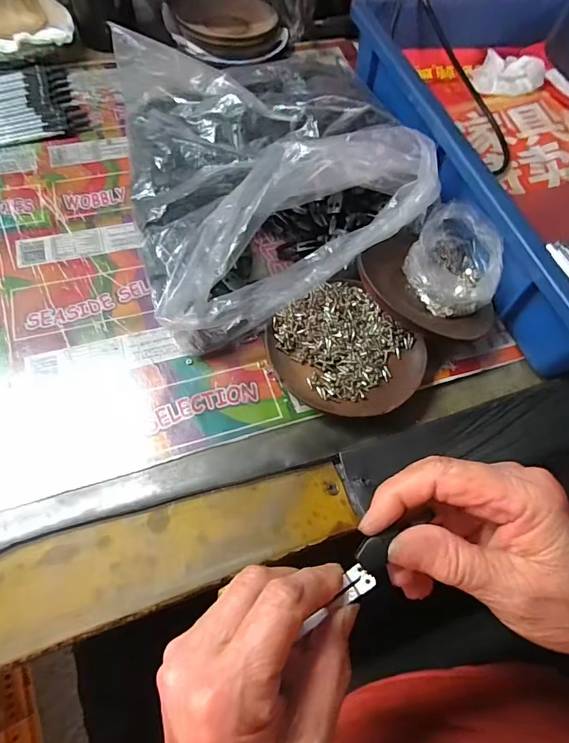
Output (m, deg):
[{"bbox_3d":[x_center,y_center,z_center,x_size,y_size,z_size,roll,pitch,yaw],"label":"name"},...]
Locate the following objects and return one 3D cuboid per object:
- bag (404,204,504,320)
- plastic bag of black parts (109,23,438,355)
[{"bbox_3d":[0.134,-0.082,0.340,0.073,0.048,0.085,33,65,12],"label":"bag"},{"bbox_3d":[-0.009,-0.171,0.359,0.228,0.060,0.284,-9,63,-11],"label":"plastic bag of black parts"}]

